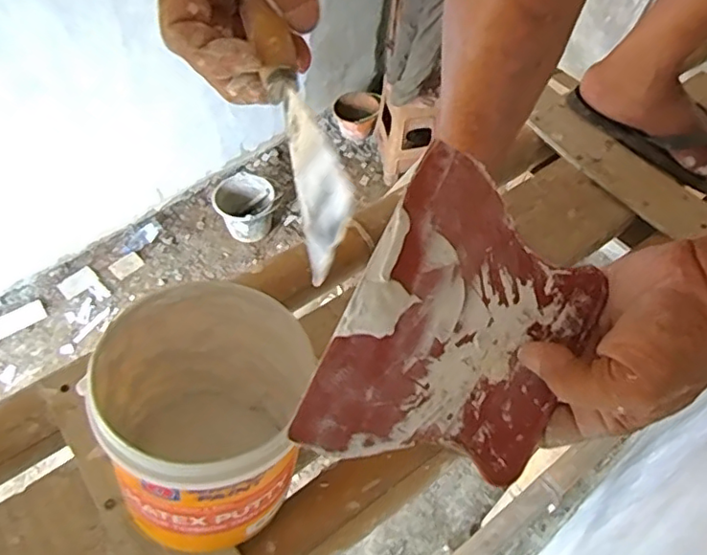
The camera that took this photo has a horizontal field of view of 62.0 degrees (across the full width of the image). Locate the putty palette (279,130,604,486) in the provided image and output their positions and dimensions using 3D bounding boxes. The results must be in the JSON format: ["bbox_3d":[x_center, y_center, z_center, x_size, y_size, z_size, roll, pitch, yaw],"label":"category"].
[{"bbox_3d":[0.060,0.031,0.316,0.128,0.006,0.161,27,88,-12],"label":"putty palette"}]

